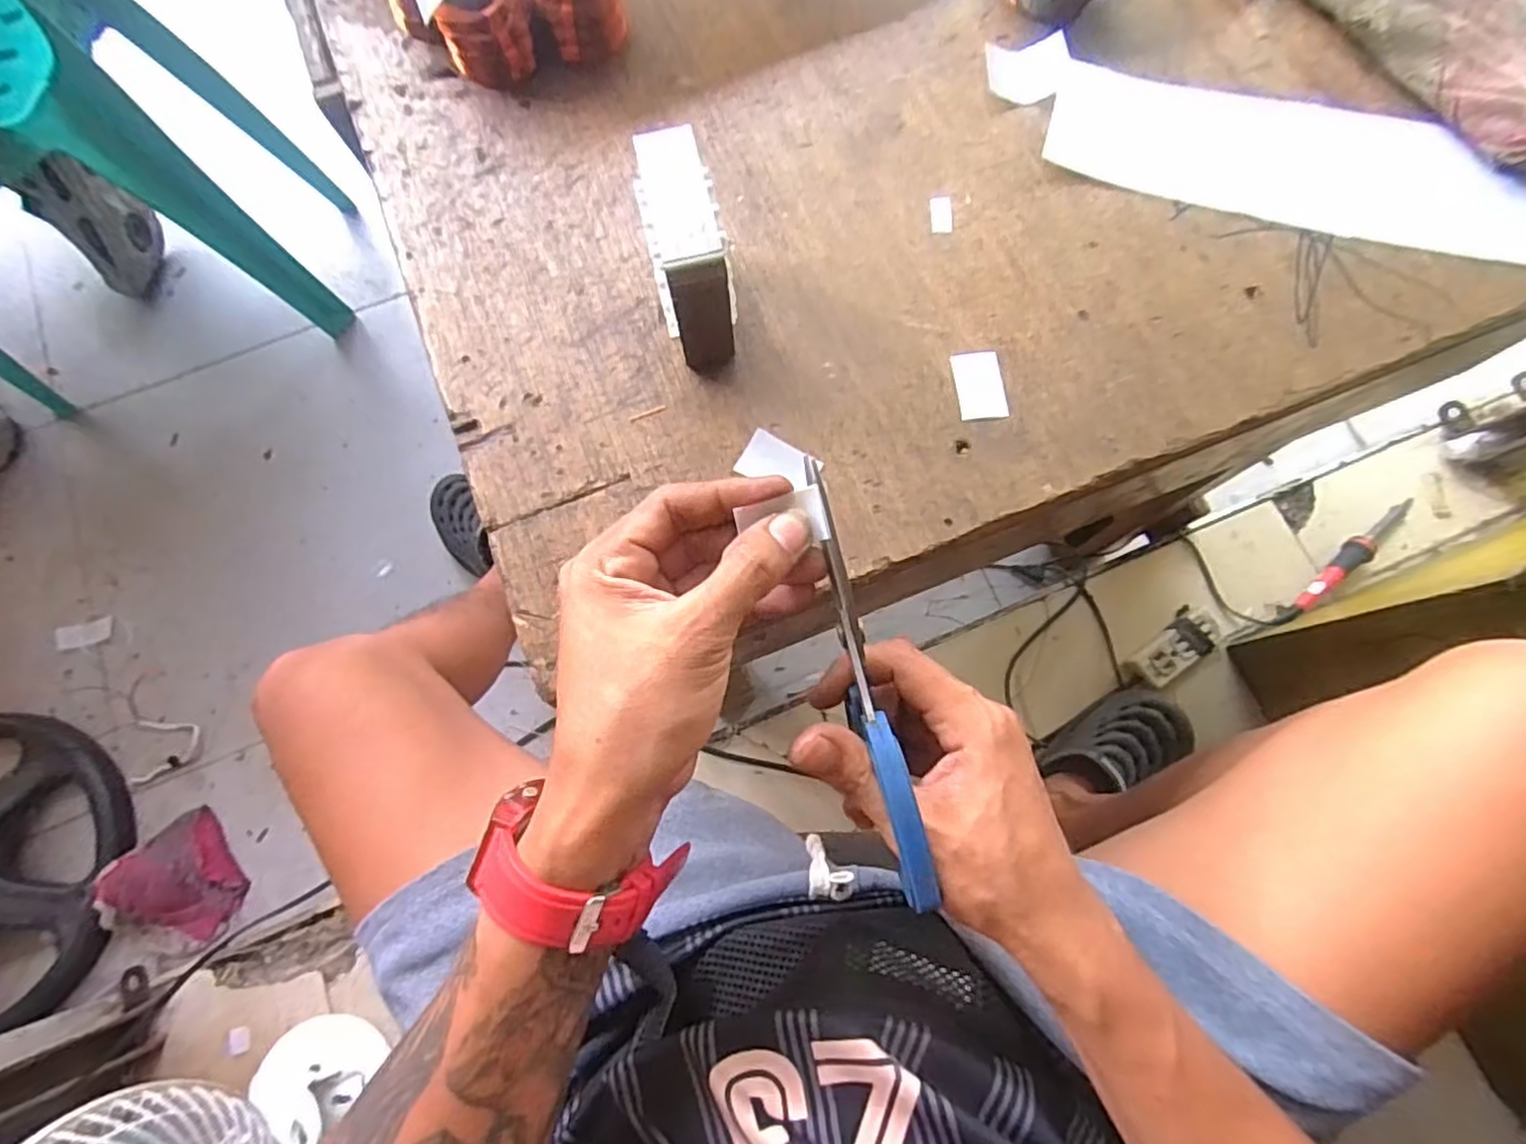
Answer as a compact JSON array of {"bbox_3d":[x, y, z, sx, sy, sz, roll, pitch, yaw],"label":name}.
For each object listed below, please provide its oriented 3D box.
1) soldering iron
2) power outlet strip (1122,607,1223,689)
[{"bbox_3d":[0.666,-0.017,0.778,0.239,0.030,0.023,-37,78,-7],"label":"soldering iron"},{"bbox_3d":[0.459,0.087,0.768,0.113,0.022,0.044,-31,78,-6],"label":"power outlet strip"}]

